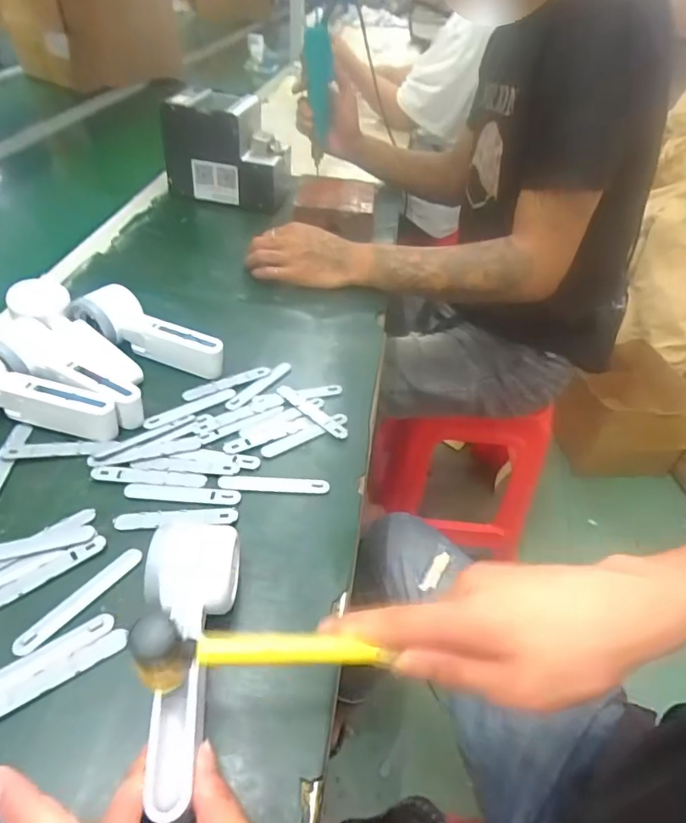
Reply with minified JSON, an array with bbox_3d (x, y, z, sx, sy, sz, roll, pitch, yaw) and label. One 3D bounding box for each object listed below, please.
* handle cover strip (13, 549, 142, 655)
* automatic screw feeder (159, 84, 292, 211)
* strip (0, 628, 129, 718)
[{"bbox_3d":[-0.183,0.130,0.364,0.017,0.004,0.093,30,48,24],"label":"handle cover strip"},{"bbox_3d":[-0.186,-0.438,0.873,0.187,0.151,0.134,7,43,1],"label":"automatic screw feeder"},{"bbox_3d":[-0.182,0.166,0.323,0.092,0.005,0.015,-25,51,-29],"label":"strip"}]

